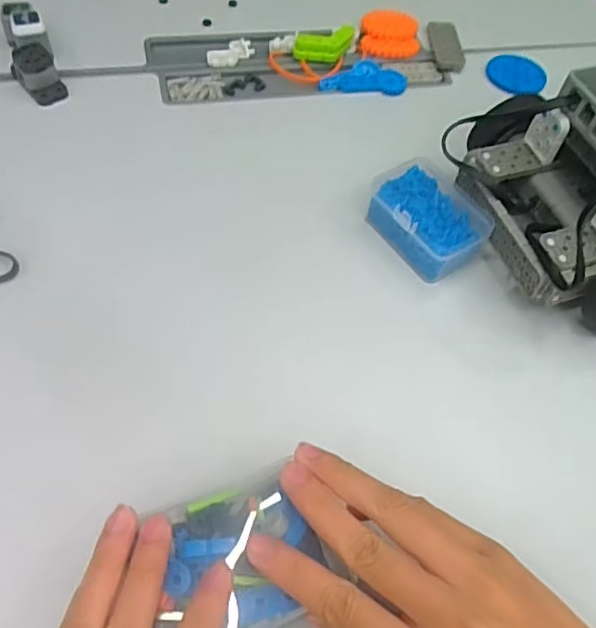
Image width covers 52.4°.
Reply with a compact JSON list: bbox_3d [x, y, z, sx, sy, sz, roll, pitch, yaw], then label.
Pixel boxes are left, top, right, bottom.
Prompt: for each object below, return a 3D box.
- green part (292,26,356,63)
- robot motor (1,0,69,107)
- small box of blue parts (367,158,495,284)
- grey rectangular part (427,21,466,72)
[{"bbox_3d":[0.026,-0.225,0.511,0.059,0.014,0.027,-19,60,-18],"label":"green part"},{"bbox_3d":[-0.203,-0.201,0.460,0.032,0.029,0.094,-17,72,-15],"label":"robot motor"},{"bbox_3d":[0.086,-0.061,0.407,0.059,0.039,0.077,-25,62,-21],"label":"small box of blue parts"},{"bbox_3d":[0.131,-0.238,0.534,0.028,0.006,0.071,4,56,-4],"label":"grey rectangular part"}]

